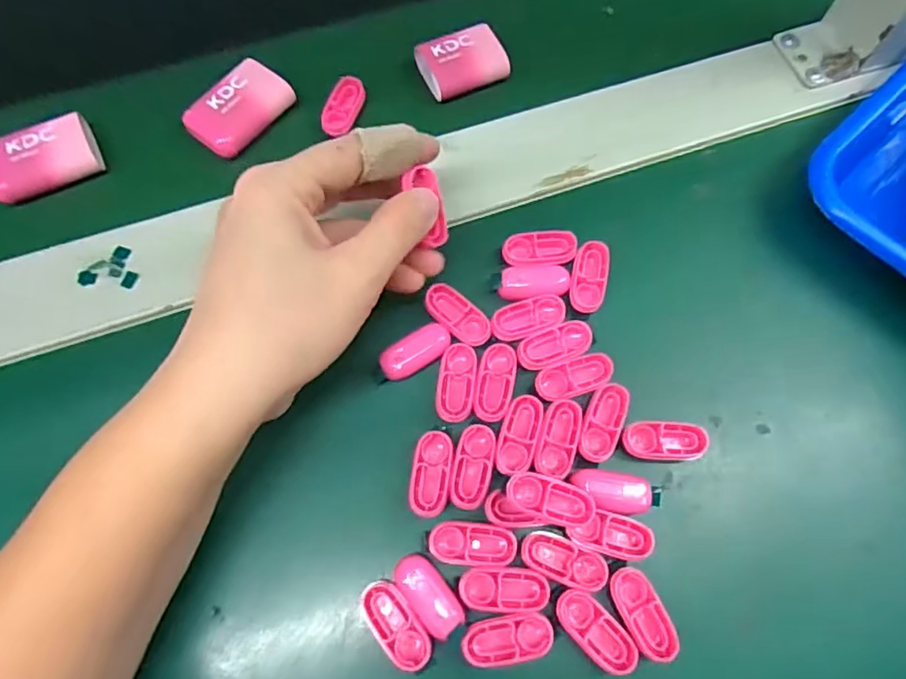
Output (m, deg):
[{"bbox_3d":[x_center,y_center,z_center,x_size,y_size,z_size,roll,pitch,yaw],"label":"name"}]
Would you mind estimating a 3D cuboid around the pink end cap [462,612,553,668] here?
[{"bbox_3d":[0.021,0.112,0.224,0.034,0.004,0.016,-11,70,-4],"label":"pink end cap"}]

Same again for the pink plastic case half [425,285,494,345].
[{"bbox_3d":[0.002,-0.012,0.267,0.033,0.004,0.016,37,74,12],"label":"pink plastic case half"}]

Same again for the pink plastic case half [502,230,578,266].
[{"bbox_3d":[0.041,-0.043,0.280,0.034,0.004,0.016,-4,70,-2],"label":"pink plastic case half"}]

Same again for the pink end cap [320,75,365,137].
[{"bbox_3d":[-0.058,-0.122,0.314,0.017,0.007,0.036,16,70,5],"label":"pink end cap"}]

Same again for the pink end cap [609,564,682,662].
[{"bbox_3d":[0.074,0.105,0.229,0.016,0.004,0.035,-23,72,-9],"label":"pink end cap"}]

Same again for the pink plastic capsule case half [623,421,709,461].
[{"bbox_3d":[0.090,0.043,0.252,0.034,0.004,0.016,0,70,-1],"label":"pink plastic capsule case half"}]

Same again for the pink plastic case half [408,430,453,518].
[{"bbox_3d":[-0.009,0.054,0.244,0.016,0.004,0.034,7,70,2],"label":"pink plastic case half"}]

